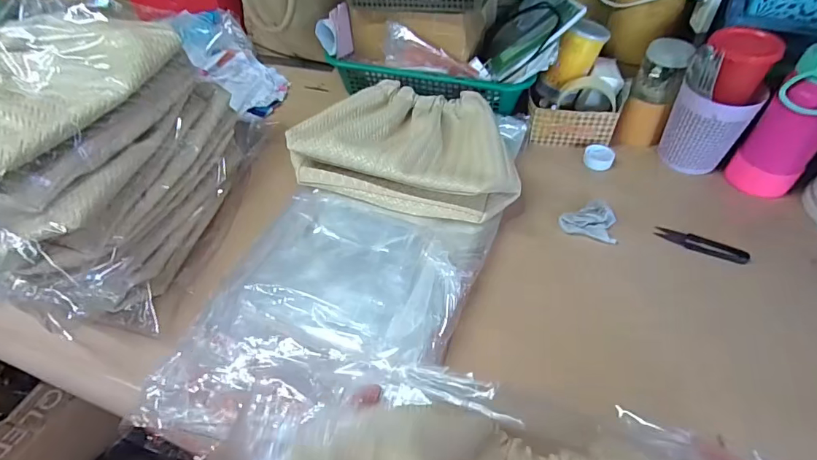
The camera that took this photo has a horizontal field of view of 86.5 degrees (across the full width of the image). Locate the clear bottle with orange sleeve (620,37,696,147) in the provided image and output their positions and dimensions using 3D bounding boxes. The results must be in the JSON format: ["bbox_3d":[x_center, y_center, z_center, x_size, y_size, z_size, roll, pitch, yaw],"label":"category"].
[{"bbox_3d":[0.357,-0.199,0.637,0.059,0.138,0.061,12,50,12],"label":"clear bottle with orange sleeve"}]

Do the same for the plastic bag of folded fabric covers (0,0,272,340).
[{"bbox_3d":[-0.382,-0.100,0.525,0.260,0.205,0.380,6,49,7],"label":"plastic bag of folded fabric covers"}]

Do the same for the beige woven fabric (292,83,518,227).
[{"bbox_3d":[0.006,-0.128,0.612,0.313,0.066,0.226,15,51,14],"label":"beige woven fabric"}]

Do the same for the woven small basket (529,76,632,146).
[{"bbox_3d":[0.255,-0.183,0.669,0.137,0.073,0.084,10,50,10],"label":"woven small basket"}]

